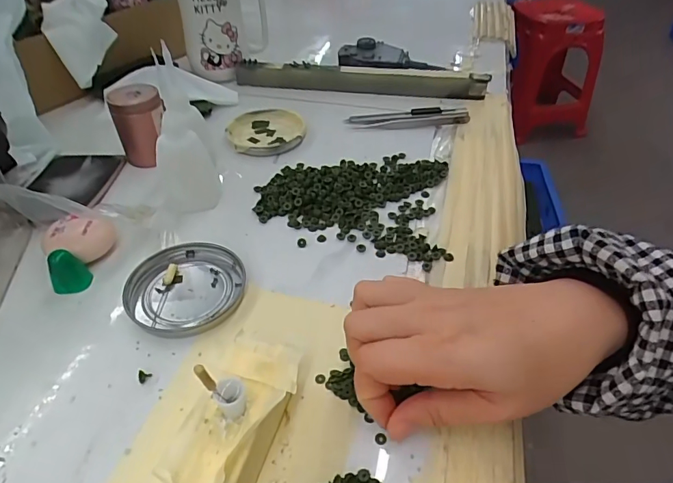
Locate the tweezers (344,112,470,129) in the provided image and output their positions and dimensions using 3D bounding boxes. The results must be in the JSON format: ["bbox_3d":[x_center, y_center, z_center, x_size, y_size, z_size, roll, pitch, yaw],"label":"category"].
[{"bbox_3d":[0.076,-0.130,0.495,0.131,0.009,0.022,-2,43,-2],"label":"tweezers"}]

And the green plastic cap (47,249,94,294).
[{"bbox_3d":[-0.186,0.020,0.318,0.023,0.027,0.016,-12,44,-13],"label":"green plastic cap"}]

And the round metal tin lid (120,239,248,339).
[{"bbox_3d":[-0.104,0.031,0.319,0.079,0.008,0.074,0,42,0],"label":"round metal tin lid"}]

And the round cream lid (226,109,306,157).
[{"bbox_3d":[-0.073,-0.115,0.478,0.076,0.008,0.083,0,42,0],"label":"round cream lid"}]

